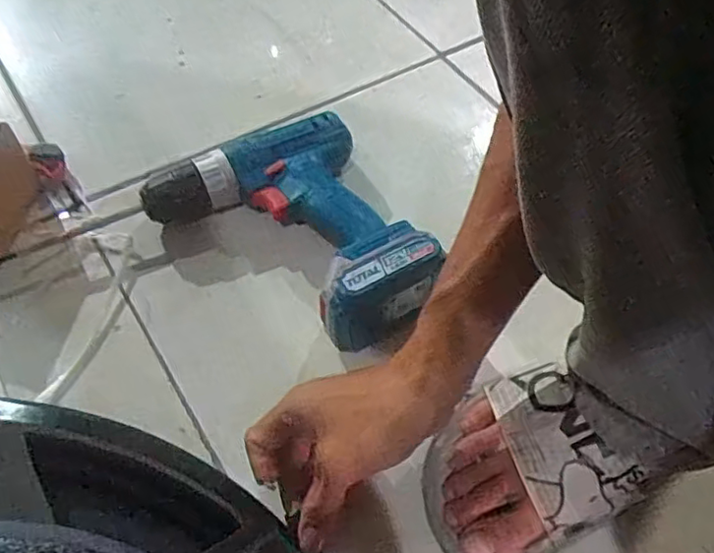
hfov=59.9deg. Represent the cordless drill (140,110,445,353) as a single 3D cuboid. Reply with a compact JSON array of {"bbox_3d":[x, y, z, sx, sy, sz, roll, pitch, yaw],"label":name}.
[{"bbox_3d":[-0.051,-0.032,0.481,0.172,0.075,0.196,-22,61,-17],"label":"cordless drill"}]

